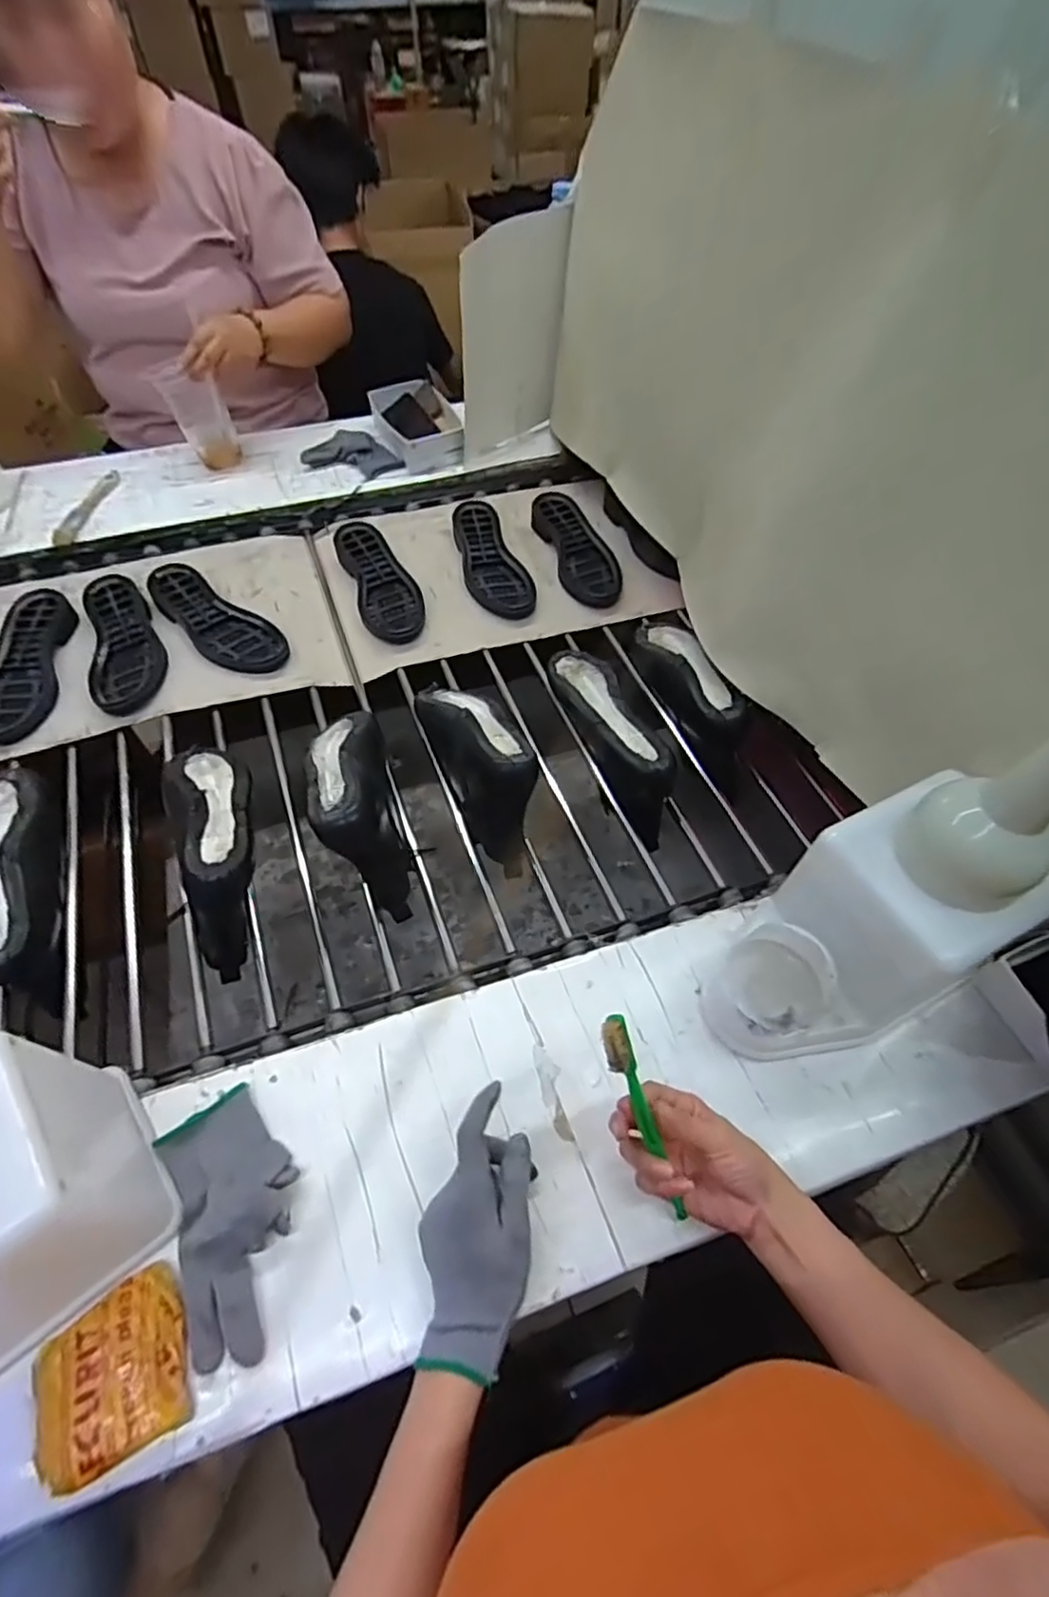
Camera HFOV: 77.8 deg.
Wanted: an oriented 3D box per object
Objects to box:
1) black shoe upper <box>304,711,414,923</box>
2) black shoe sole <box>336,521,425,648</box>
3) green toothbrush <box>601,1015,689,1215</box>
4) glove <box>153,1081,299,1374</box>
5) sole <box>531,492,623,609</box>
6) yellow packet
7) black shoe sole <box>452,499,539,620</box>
[{"bbox_3d":[-0.181,-0.001,0.689,0.083,0.113,0.247,-14,57,-10],"label":"black shoe upper"},{"bbox_3d":[-0.208,-0.319,0.943,0.091,0.038,0.235,-18,58,-13],"label":"black shoe sole"},{"bbox_3d":[0.084,0.228,0.452,0.022,0.170,0.015,-23,14,-16],"label":"green toothbrush"},{"bbox_3d":[-0.213,0.301,0.471,0.087,0.034,0.165,-22,59,-15],"label":"glove"},{"bbox_3d":[0.080,-0.386,0.991,0.086,0.039,0.241,-16,57,-11],"label":"sole"},{"bbox_3d":[-0.269,0.376,0.424,0.086,0.021,0.090,-24,59,-16],"label":"yellow packet"},{"bbox_3d":[-0.050,-0.364,0.975,0.093,0.034,0.244,-12,57,-9],"label":"black shoe sole"}]

